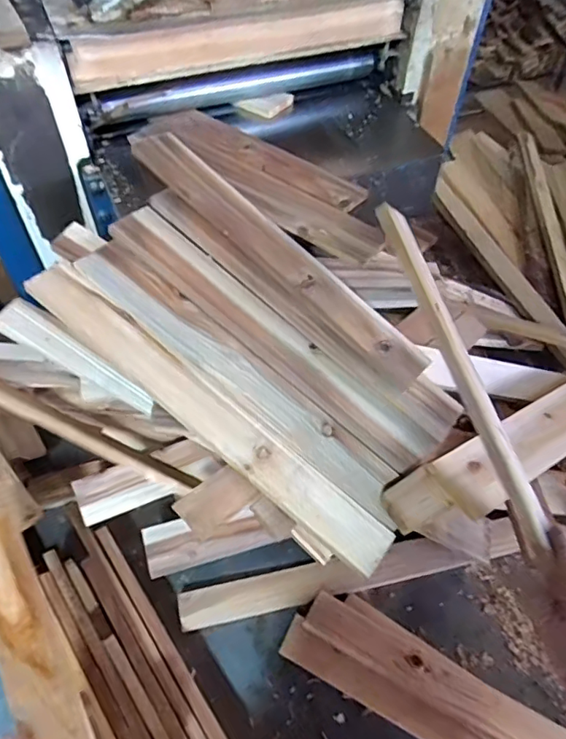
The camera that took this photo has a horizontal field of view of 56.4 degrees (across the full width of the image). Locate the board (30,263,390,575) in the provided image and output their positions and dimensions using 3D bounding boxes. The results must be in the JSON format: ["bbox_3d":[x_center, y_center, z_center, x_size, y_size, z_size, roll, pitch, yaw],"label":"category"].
[{"bbox_3d":[-0.093,0.046,0.608,0.509,0.019,0.068,38,57,9],"label":"board"}]

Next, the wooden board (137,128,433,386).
[{"bbox_3d":[-0.007,-0.161,0.722,0.498,0.016,0.075,43,61,8],"label":"wooden board"}]

